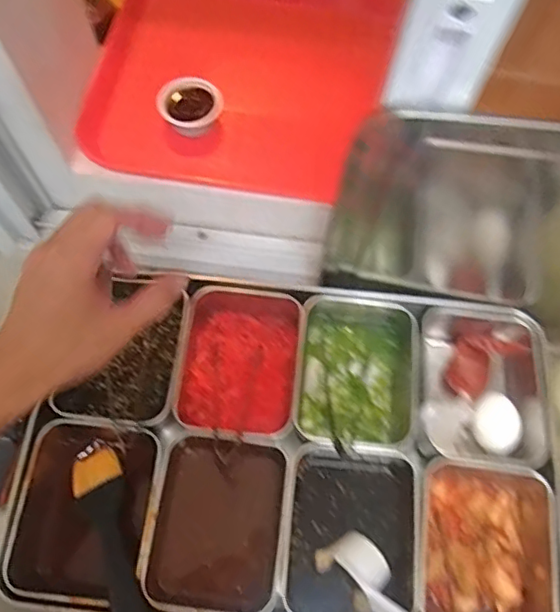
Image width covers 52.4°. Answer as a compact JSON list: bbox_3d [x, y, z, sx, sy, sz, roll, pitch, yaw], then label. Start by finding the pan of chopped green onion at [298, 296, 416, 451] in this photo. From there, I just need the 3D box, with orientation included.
[{"bbox_3d":[0.072,0.065,0.533,0.107,0.061,0.140,6,68,0],"label":"pan of chopped green onion"}]

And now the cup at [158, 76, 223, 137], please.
[{"bbox_3d":[-0.083,-0.185,0.529,0.057,0.028,0.045,-4,68,-4],"label":"cup"}]

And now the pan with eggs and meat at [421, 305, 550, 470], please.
[{"bbox_3d":[0.186,0.071,0.528,0.113,0.073,0.147,9,68,2],"label":"pan with eggs and meat"}]

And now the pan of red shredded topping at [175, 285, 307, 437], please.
[{"bbox_3d":[-0.037,0.053,0.531,0.105,0.060,0.141,7,68,1],"label":"pan of red shredded topping"}]

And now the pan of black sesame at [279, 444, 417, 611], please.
[{"bbox_3d":[0.057,0.193,0.483,0.106,0.065,0.135,5,68,0],"label":"pan of black sesame"}]

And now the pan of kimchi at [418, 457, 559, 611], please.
[{"bbox_3d":[0.168,0.203,0.473,0.112,0.068,0.136,8,68,1],"label":"pan of kimchi"}]

